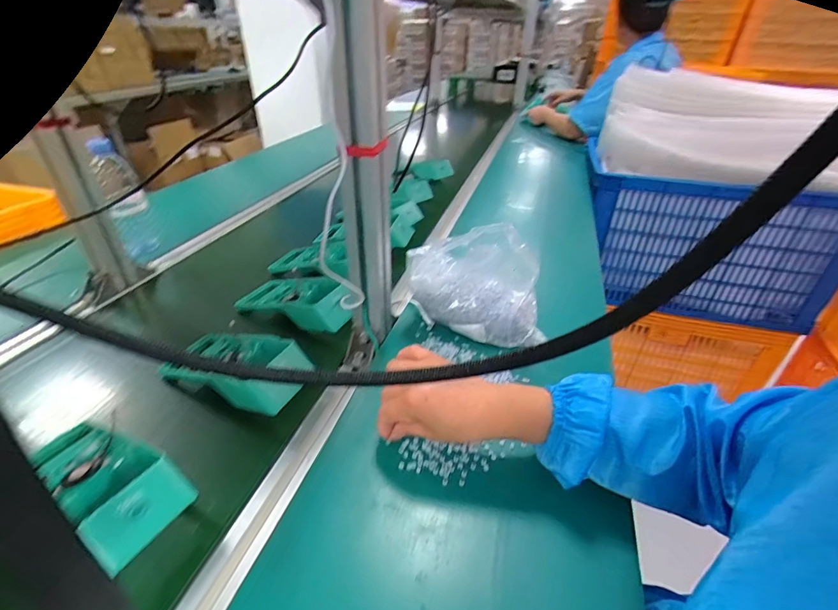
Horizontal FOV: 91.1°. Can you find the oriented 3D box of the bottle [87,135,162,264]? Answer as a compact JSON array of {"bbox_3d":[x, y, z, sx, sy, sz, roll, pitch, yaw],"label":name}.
[{"bbox_3d":[-0.531,-0.185,0.746,0.066,0.208,0.064,-23,41,-29],"label":"bottle"}]

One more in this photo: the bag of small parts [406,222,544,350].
[{"bbox_3d":[0.083,-0.026,0.561,0.190,0.134,0.066,8,36,11],"label":"bag of small parts"}]

